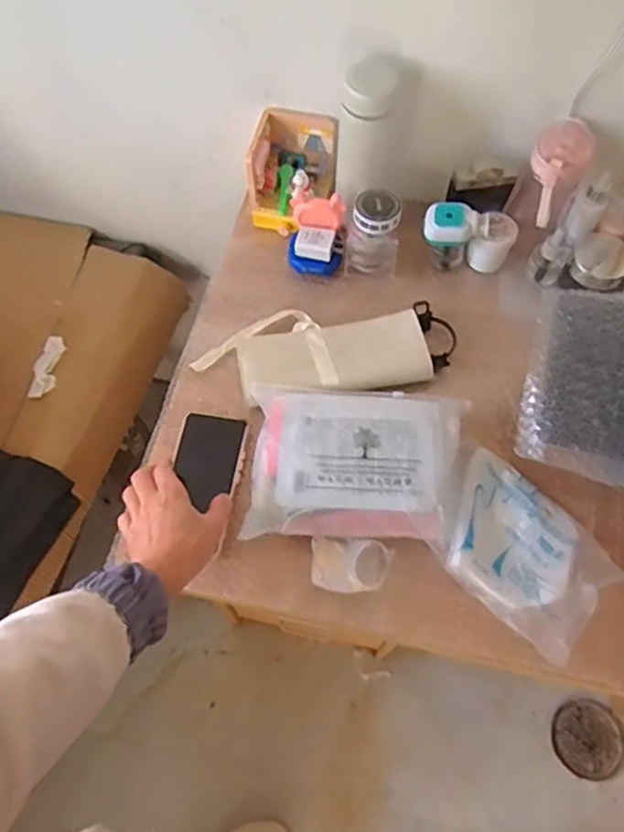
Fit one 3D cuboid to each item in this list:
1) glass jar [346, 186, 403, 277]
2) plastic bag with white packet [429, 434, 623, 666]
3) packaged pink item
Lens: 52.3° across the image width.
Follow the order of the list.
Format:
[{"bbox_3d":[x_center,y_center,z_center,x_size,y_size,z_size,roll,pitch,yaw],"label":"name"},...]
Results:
[{"bbox_3d":[0.082,-0.244,0.848,0.068,0.089,0.066,6,64,3],"label":"glass jar"},{"bbox_3d":[0.217,0.138,0.693,0.146,0.056,0.210,-41,70,-17],"label":"plastic bag with white packet"},{"bbox_3d":[0.050,0.050,0.717,0.239,0.046,0.176,3,64,2],"label":"packaged pink item"}]

